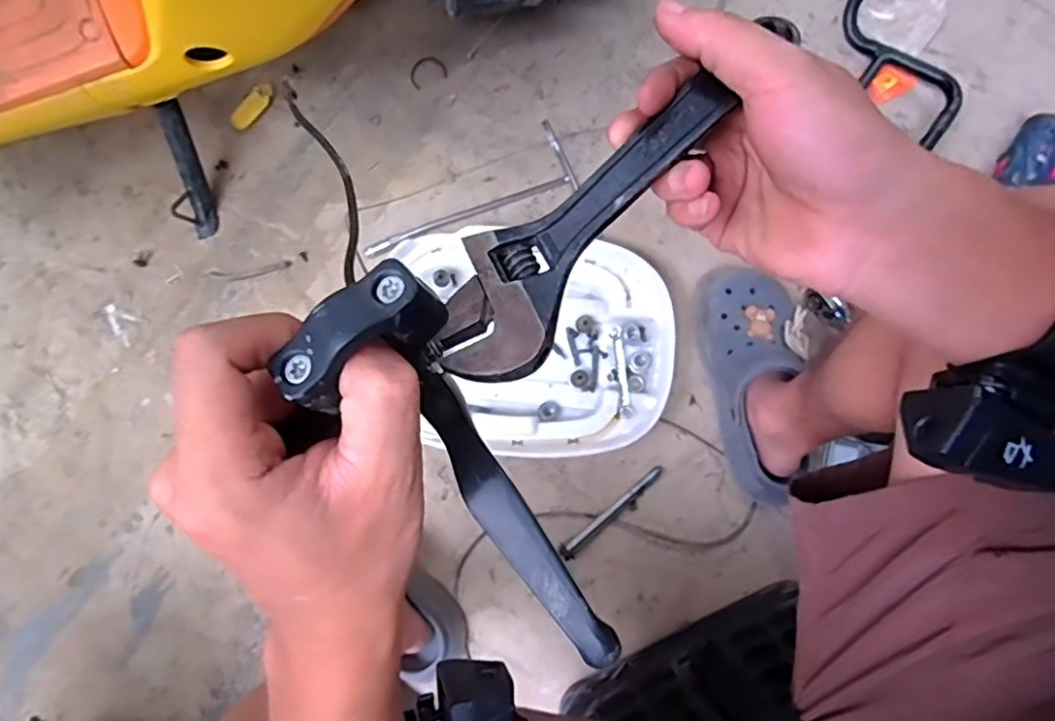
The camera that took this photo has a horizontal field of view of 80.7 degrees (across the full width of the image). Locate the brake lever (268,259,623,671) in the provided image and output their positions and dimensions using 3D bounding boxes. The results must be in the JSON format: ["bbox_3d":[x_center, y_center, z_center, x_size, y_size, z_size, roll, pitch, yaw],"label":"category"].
[{"bbox_3d":[-0.009,0.036,0.198,0.135,0.064,0.048,43,82,9],"label":"brake lever"}]

